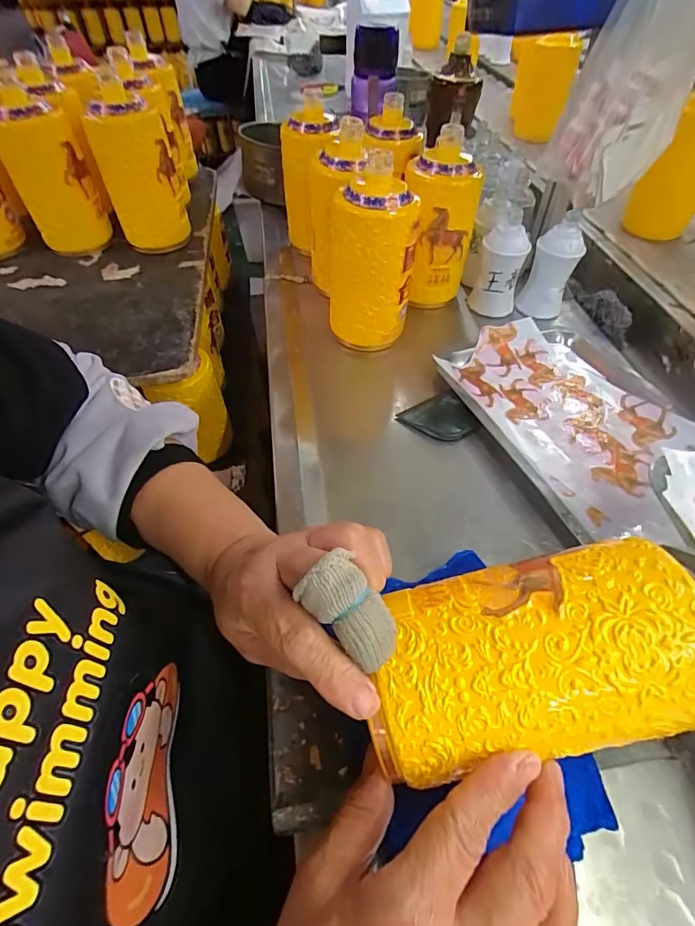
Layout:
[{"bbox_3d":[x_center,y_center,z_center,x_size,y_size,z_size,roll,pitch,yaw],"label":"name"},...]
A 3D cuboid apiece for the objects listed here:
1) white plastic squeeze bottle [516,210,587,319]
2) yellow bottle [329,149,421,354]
[{"bbox_3d":[0.257,-0.240,0.564,0.053,0.108,0.048,-9,52,-6],"label":"white plastic squeeze bottle"},{"bbox_3d":[0.026,-0.214,0.484,0.090,0.161,0.076,8,53,8],"label":"yellow bottle"}]

